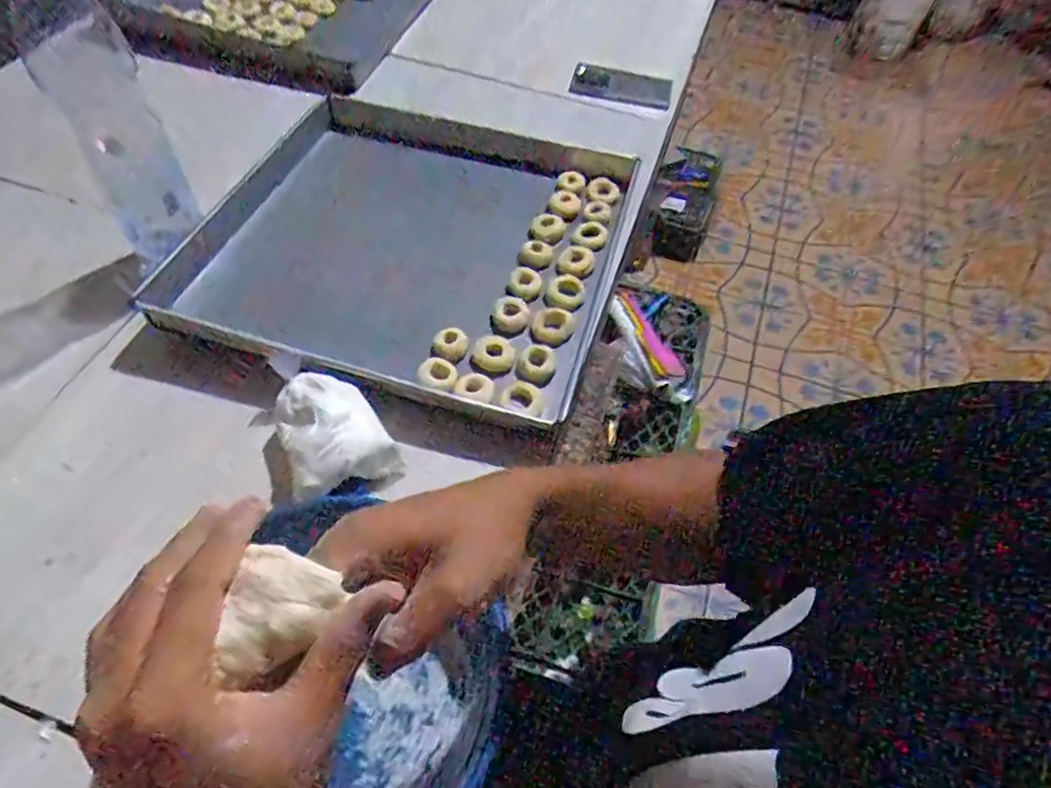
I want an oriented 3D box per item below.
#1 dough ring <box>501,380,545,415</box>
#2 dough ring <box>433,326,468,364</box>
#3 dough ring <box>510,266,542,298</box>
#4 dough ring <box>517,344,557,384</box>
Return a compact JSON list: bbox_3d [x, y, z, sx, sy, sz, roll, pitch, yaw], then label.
[{"bbox_3d":[-0.002,0.005,0.663,0.044,0.014,0.045,1,57,-2],"label":"dough ring"},{"bbox_3d":[-0.083,-0.054,0.689,0.039,0.014,0.039,1,57,-2],"label":"dough ring"},{"bbox_3d":[0.001,-0.136,0.755,0.038,0.016,0.035,1,57,-2],"label":"dough ring"},{"bbox_3d":[0.013,-0.033,0.683,0.040,0.021,0.044,1,57,-2],"label":"dough ring"}]

